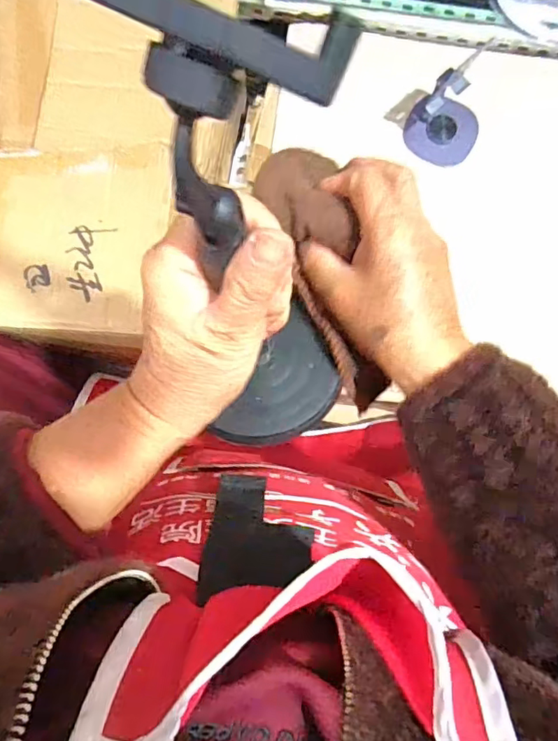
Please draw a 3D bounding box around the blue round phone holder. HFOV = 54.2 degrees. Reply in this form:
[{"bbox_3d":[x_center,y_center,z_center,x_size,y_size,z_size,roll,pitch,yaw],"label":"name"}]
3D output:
[{"bbox_3d":[0.198,-0.295,0.612,0.084,0.087,0.087,0,83,-4],"label":"blue round phone holder"}]

